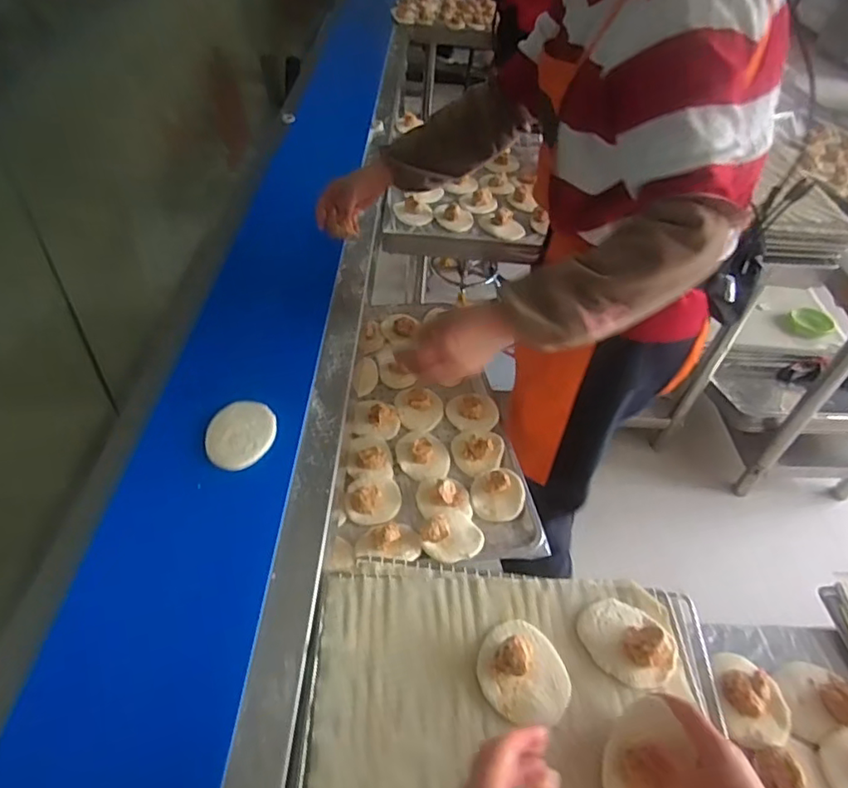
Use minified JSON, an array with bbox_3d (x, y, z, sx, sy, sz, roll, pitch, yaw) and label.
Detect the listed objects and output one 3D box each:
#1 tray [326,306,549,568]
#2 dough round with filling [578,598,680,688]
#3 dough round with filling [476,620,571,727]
[{"bbox_3d":[-0.003,0.027,1.026,0.314,0.058,0.583,-1,47,-8],"label":"tray"},{"bbox_3d":[0.223,0.261,0.620,0.085,0.036,0.104,-34,58,-32],"label":"dough round with filling"},{"bbox_3d":[0.103,0.275,0.581,0.096,0.038,0.090,3,46,-3],"label":"dough round with filling"}]

